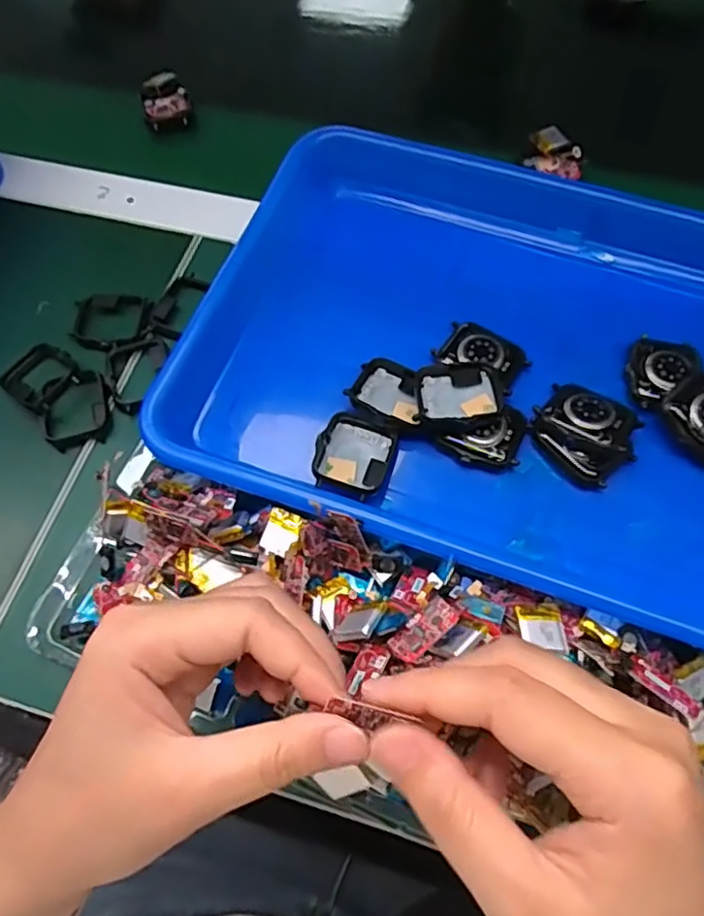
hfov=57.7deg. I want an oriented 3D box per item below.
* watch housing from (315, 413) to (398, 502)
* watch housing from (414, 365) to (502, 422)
[{"bbox_3d":[0.002,-0.003,0.320,0.035,0.011,0.043,16,65,10],"label":"watch housing"},{"bbox_3d":[0.054,-0.032,0.327,0.044,0.013,0.033,0,63,2],"label":"watch housing"}]

